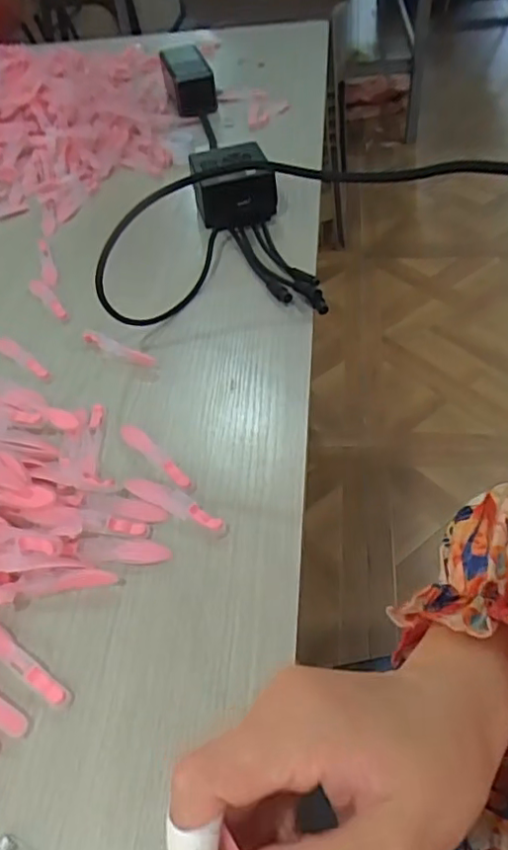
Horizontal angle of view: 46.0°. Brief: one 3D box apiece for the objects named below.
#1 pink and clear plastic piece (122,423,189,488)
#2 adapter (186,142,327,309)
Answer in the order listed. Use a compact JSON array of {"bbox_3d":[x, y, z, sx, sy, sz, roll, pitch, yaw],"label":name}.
[{"bbox_3d":[-0.069,0.020,0.410,0.012,0.005,0.075,-35,53,-22],"label":"pink and clear plastic piece"},{"bbox_3d":[-0.005,-0.189,0.557,0.079,0.049,0.248,-12,48,-5],"label":"adapter"}]

